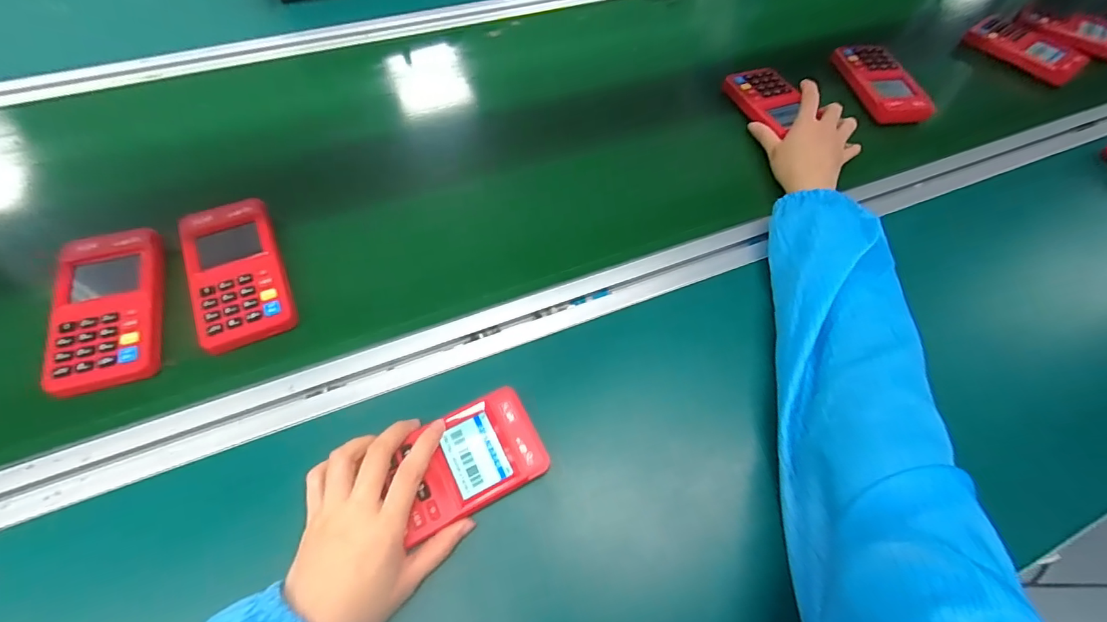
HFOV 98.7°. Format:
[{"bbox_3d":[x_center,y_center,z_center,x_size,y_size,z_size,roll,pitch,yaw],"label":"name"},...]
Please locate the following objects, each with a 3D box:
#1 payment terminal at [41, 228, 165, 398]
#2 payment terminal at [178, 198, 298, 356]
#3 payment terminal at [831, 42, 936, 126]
[{"bbox_3d":[-0.357,-0.004,0.381,0.071,0.023,0.137,-15,64,-10],"label":"payment terminal"},{"bbox_3d":[-0.271,-0.035,0.410,0.071,0.020,0.136,-22,66,-13],"label":"payment terminal"},{"bbox_3d":[0.406,-0.288,0.590,0.072,0.021,0.135,-11,64,-9],"label":"payment terminal"}]

